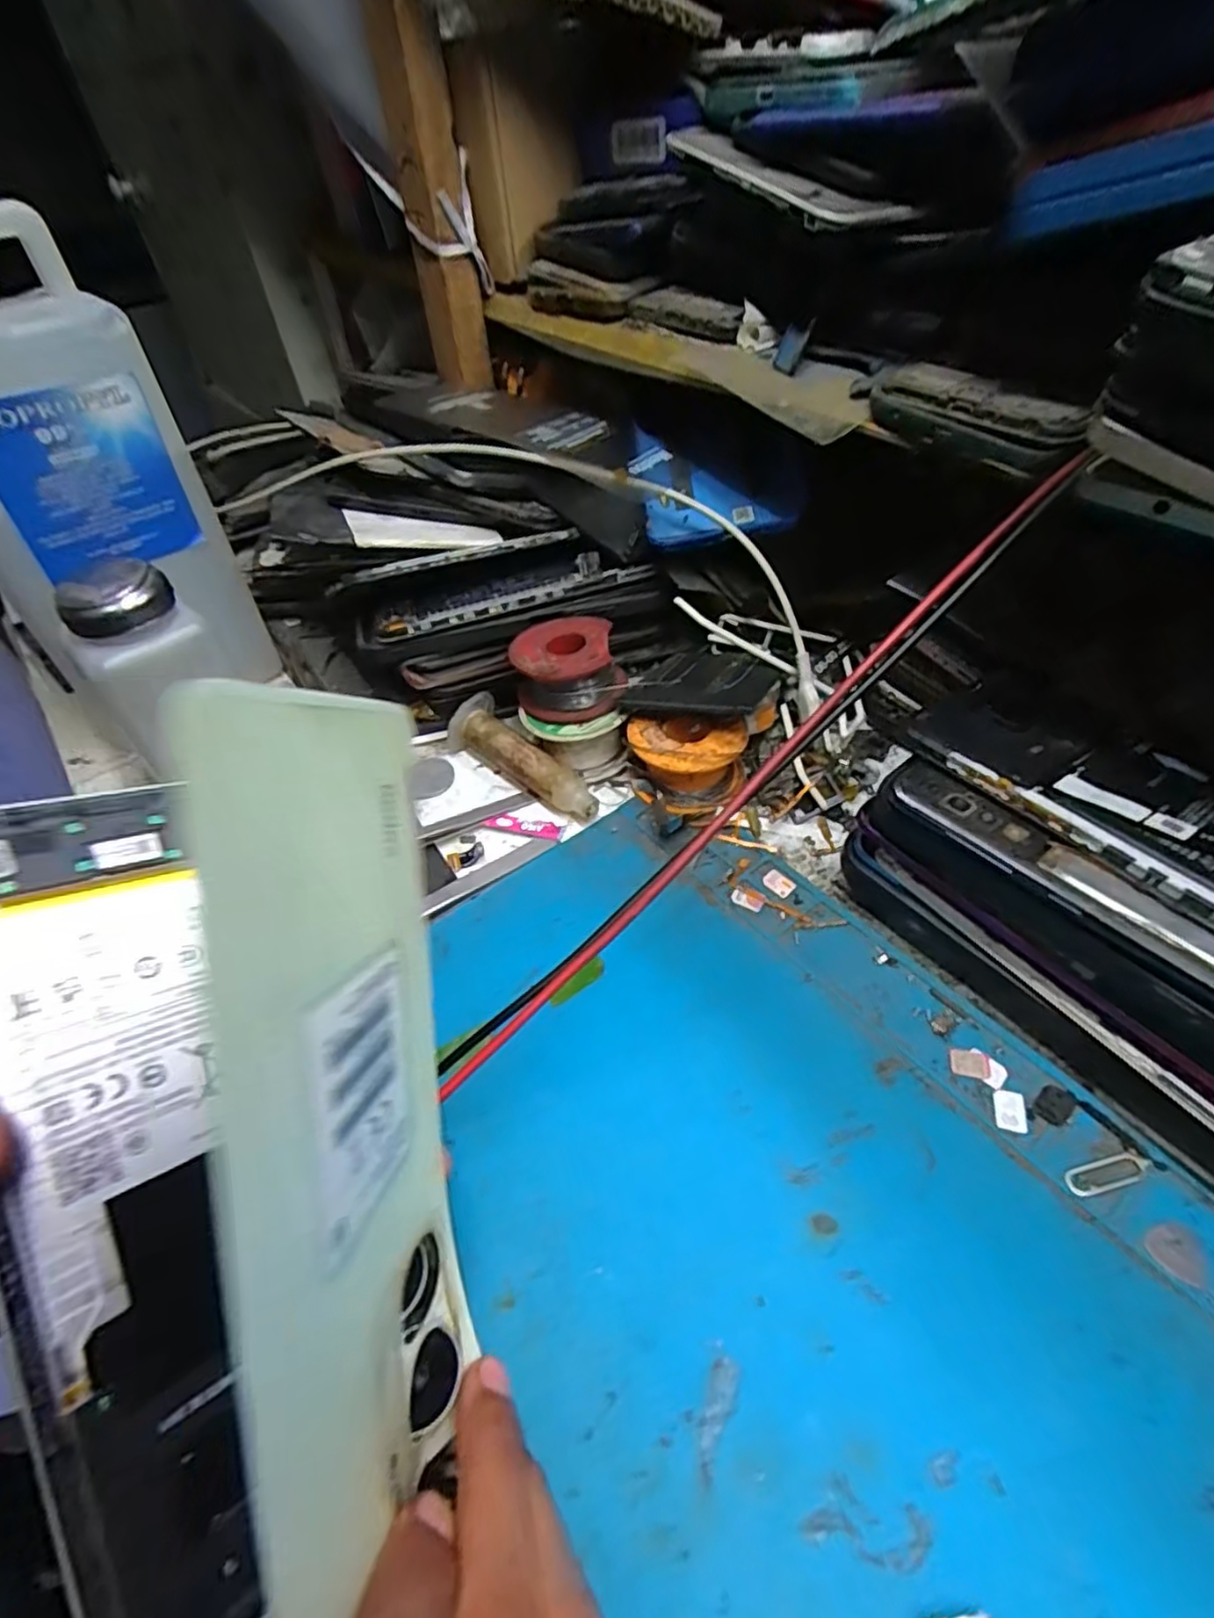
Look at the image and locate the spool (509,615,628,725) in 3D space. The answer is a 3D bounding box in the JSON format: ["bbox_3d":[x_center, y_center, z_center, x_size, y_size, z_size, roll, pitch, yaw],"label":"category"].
[{"bbox_3d":[-0.019,-0.065,0.326,0.047,0.033,0.047,-2,47,2],"label":"spool"}]

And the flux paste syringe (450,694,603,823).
[{"bbox_3d":[-0.039,-0.023,0.327,0.026,0.023,0.089,-37,55,-27],"label":"flux paste syringe"}]

